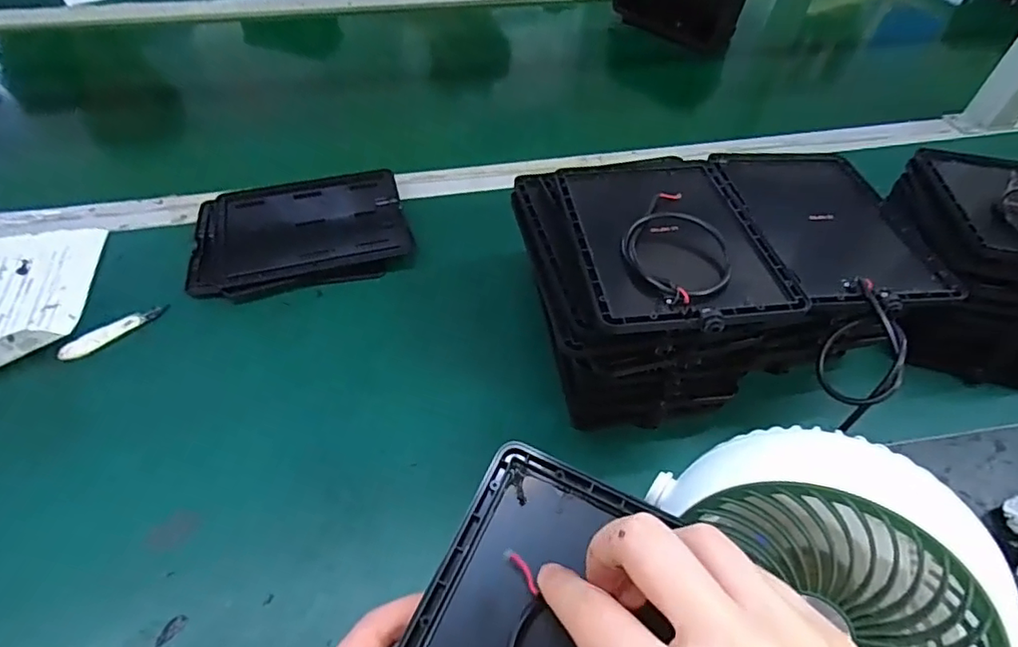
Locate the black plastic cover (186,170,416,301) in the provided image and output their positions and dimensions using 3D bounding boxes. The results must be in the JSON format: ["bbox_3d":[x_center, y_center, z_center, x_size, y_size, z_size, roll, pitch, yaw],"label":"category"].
[{"bbox_3d":[-0.189,-0.084,0.508,0.182,0.030,0.130,-14,54,-13],"label":"black plastic cover"}]

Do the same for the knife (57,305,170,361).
[{"bbox_3d":[-0.310,0.005,0.439,0.078,0.010,0.014,-32,60,-25],"label":"knife"}]

